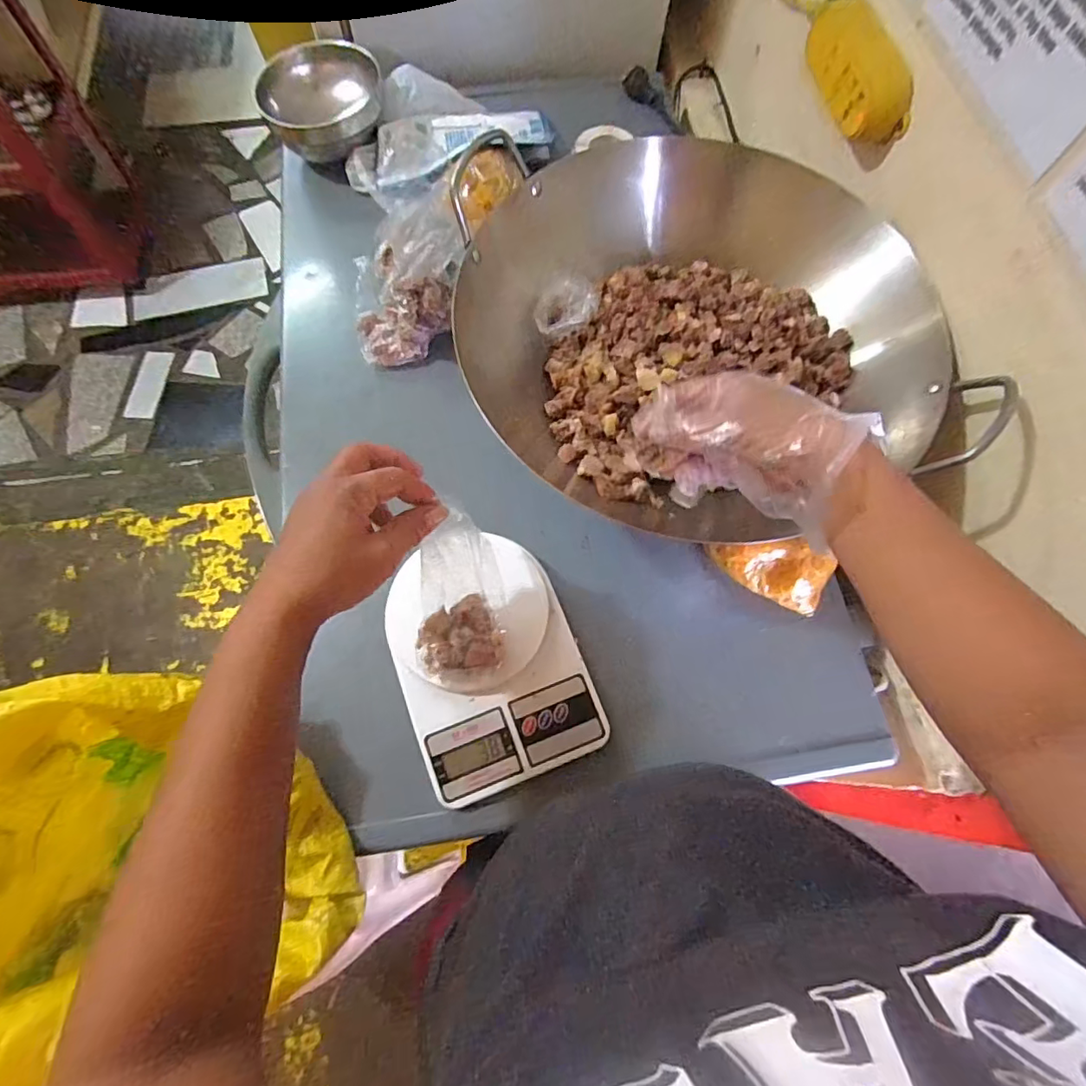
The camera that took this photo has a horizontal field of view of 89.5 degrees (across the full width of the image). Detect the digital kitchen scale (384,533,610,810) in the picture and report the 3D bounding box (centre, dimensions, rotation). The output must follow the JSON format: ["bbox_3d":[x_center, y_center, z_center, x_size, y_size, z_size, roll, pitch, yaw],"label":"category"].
[{"bbox_3d":[-0.048,0.096,0.469,0.152,0.035,0.209,-21,71,-8],"label":"digital kitchen scale"}]

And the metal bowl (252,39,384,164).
[{"bbox_3d":[-0.275,-0.550,0.693,0.145,0.071,0.145,-14,70,-6],"label":"metal bowl"}]

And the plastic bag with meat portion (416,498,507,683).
[{"bbox_3d":[-0.064,0.042,0.433,0.066,0.028,0.144,1,105,0],"label":"plastic bag with meat portion"}]

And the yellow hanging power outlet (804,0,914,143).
[{"bbox_3d":[0.303,-0.460,0.531,0.034,0.061,0.171,-8,70,-4],"label":"yellow hanging power outlet"}]

